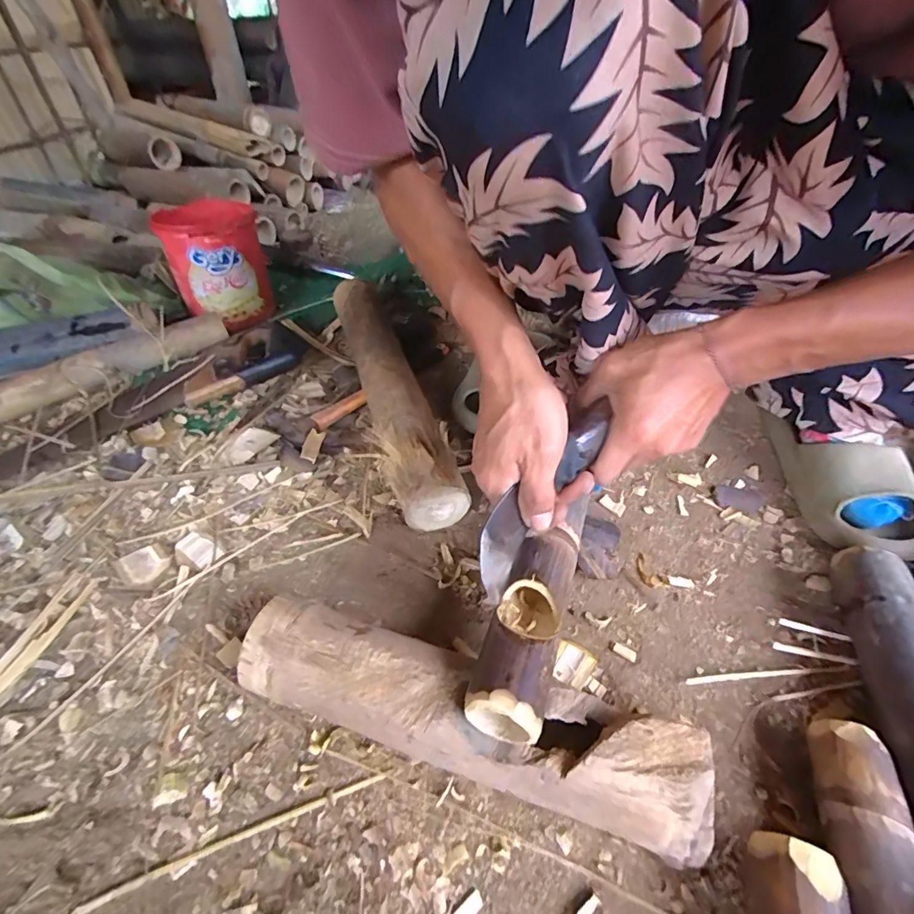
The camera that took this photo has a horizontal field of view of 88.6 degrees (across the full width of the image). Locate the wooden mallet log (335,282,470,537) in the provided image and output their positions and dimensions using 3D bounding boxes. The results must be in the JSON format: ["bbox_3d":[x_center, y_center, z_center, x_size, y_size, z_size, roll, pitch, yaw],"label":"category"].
[{"bbox_3d":[-0.084,-0.082,0.555,0.063,0.080,0.380,-14,47,-13],"label":"wooden mallet log"}]

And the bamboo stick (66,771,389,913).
[{"bbox_3d":[-0.150,0.242,0.289,0.217,0.004,0.010,-17,48,-15],"label":"bamboo stick"}]

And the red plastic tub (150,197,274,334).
[{"bbox_3d":[-0.371,-0.305,0.730,0.136,0.157,0.153,-23,48,-21],"label":"red plastic tub"}]

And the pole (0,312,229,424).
[{"bbox_3d":[-0.512,-0.089,0.584,0.447,0.043,0.056,-31,51,-27],"label":"pole"}]

